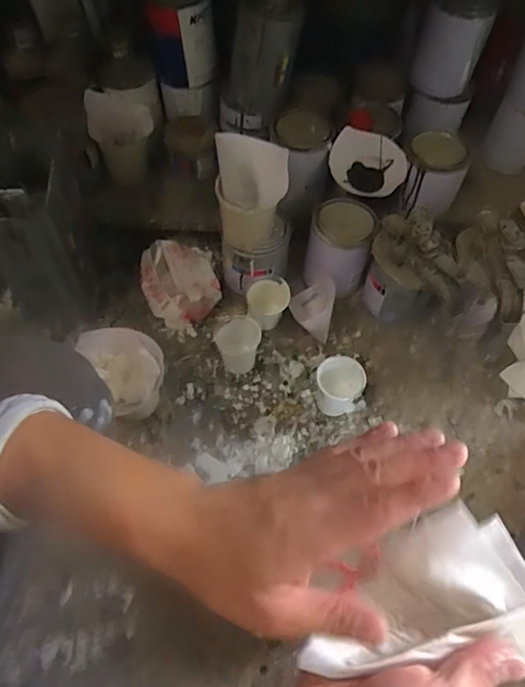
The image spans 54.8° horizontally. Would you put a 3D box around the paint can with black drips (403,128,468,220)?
[{"bbox_3d":[0.281,-0.274,0.826,0.088,0.093,0.099,14,60,7],"label":"paint can with black drips"}]

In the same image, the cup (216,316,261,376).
[{"bbox_3d":[-0.035,0.005,0.785,0.062,0.077,0.053,-31,65,-18],"label":"cup"}]

